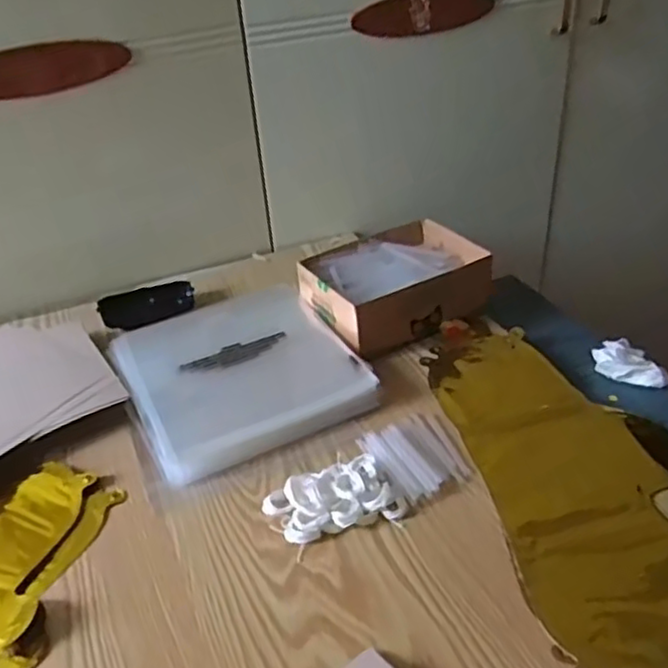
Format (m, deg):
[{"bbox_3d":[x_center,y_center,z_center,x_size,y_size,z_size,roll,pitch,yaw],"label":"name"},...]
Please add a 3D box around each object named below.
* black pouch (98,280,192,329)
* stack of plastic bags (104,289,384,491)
[{"bbox_3d":[-0.220,-0.033,0.801,0.106,0.025,0.047,-14,36,-15],"label":"black pouch"},{"bbox_3d":[-0.098,0.034,0.686,0.209,0.034,0.217,-18,37,-19],"label":"stack of plastic bags"}]

